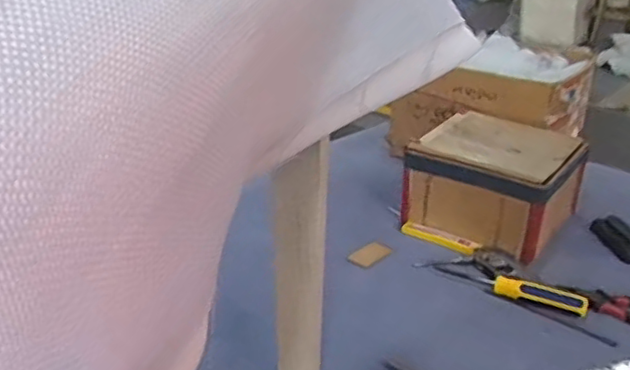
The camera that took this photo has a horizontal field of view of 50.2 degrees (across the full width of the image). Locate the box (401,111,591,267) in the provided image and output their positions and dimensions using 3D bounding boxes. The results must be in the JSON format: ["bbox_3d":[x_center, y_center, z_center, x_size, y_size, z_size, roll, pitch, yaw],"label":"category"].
[{"bbox_3d":[0.278,-0.003,1.037,0.225,0.145,0.218,17,28,27],"label":"box"}]

